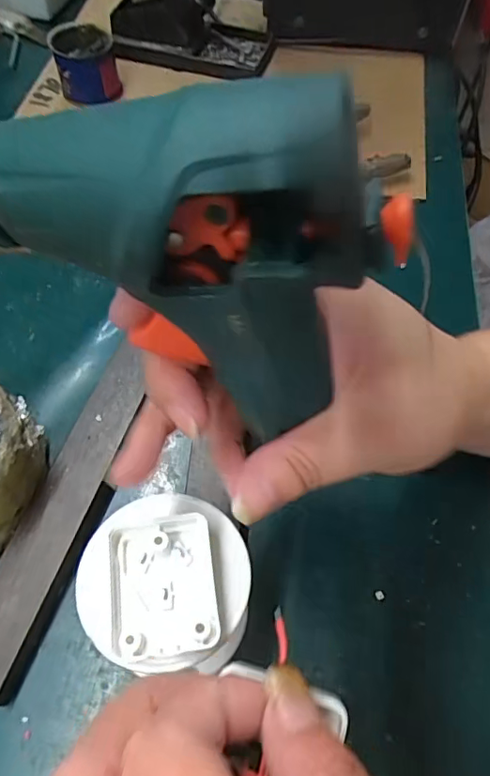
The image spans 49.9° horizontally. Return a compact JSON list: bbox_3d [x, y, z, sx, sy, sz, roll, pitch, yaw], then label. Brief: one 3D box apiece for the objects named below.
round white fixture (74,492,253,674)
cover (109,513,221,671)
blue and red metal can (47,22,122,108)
[{"bbox_3d":[-0.030,0.070,0.199,0.060,0.013,0.064,1,58,-2],"label":"round white fixture"},{"bbox_3d":[-0.030,0.073,0.194,0.038,0.009,0.049,-7,58,-7],"label":"cover"},{"bbox_3d":[-0.134,-0.272,0.445,0.049,0.045,0.054,-15,58,-10],"label":"blue and red metal can"}]

